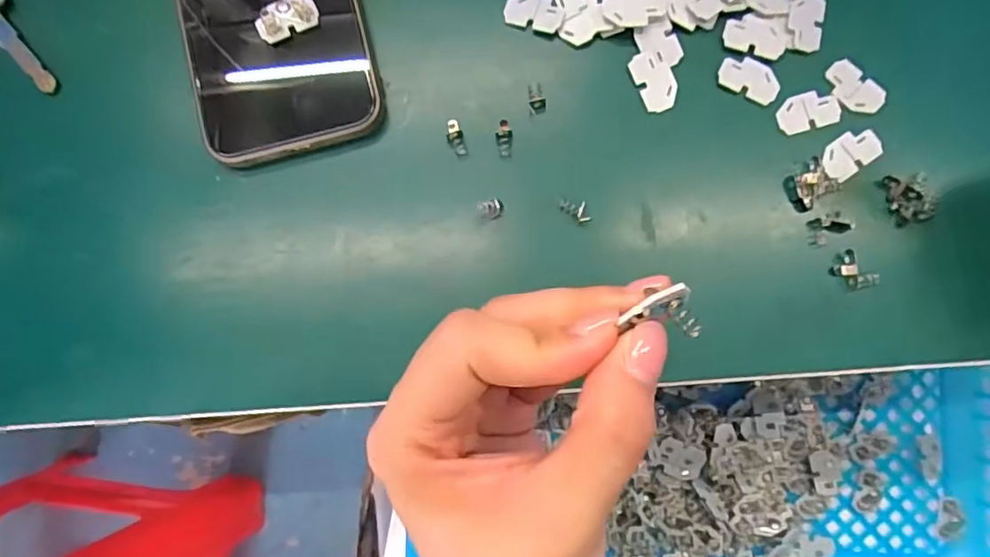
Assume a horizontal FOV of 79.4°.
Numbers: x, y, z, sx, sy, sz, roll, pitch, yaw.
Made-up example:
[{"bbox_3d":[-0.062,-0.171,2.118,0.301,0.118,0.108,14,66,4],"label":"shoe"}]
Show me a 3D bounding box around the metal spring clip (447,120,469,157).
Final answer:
[{"bbox_3d":[-0.017,-0.061,0.260,0.007,0.004,0.016,-16,82,1],"label":"metal spring clip"}]

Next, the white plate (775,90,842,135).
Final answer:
[{"bbox_3d":[0.134,-0.072,0.254,0.026,0.004,0.016,-15,82,1],"label":"white plate"}]

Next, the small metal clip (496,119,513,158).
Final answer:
[{"bbox_3d":[0.004,-0.061,0.258,0.007,0.004,0.016,-5,82,2],"label":"small metal clip"}]

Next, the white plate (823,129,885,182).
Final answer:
[{"bbox_3d":[0.150,-0.053,0.251,0.027,0.004,0.016,-36,82,-2],"label":"white plate"}]

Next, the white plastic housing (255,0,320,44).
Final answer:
[{"bbox_3d":[-0.090,-0.113,0.257,0.026,0.006,0.015,-30,82,-1],"label":"white plastic housing"}]

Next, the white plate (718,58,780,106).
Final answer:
[{"bbox_3d":[0.110,-0.086,0.256,0.026,0.004,0.016,30,85,6],"label":"white plate"}]

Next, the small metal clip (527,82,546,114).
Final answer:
[{"bbox_3d":[0.018,-0.079,0.259,0.007,0.004,0.014,-5,82,2],"label":"small metal clip"}]

